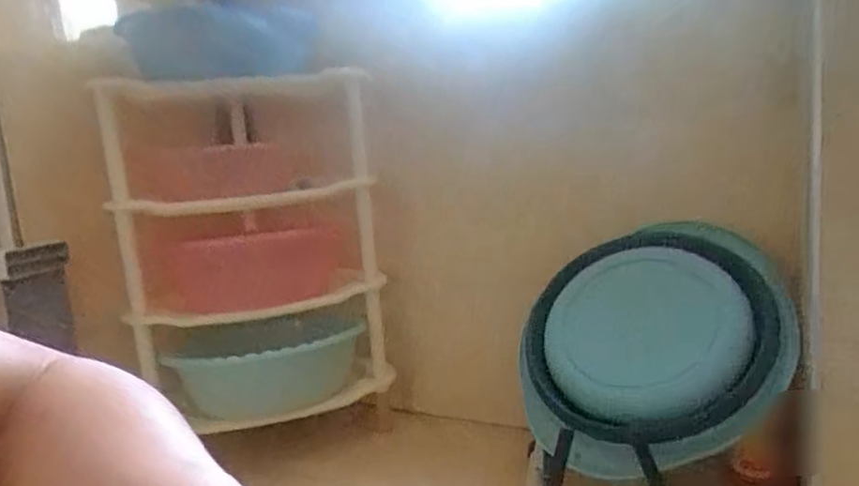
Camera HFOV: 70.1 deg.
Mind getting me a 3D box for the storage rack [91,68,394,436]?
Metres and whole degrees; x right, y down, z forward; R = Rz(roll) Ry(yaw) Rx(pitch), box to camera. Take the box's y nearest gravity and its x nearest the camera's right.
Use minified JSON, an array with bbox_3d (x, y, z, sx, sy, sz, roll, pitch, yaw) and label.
[{"bbox_3d":[-0.319,-0.003,1.189,0.435,0.593,0.353,-3,7,-2],"label":"storage rack"}]

